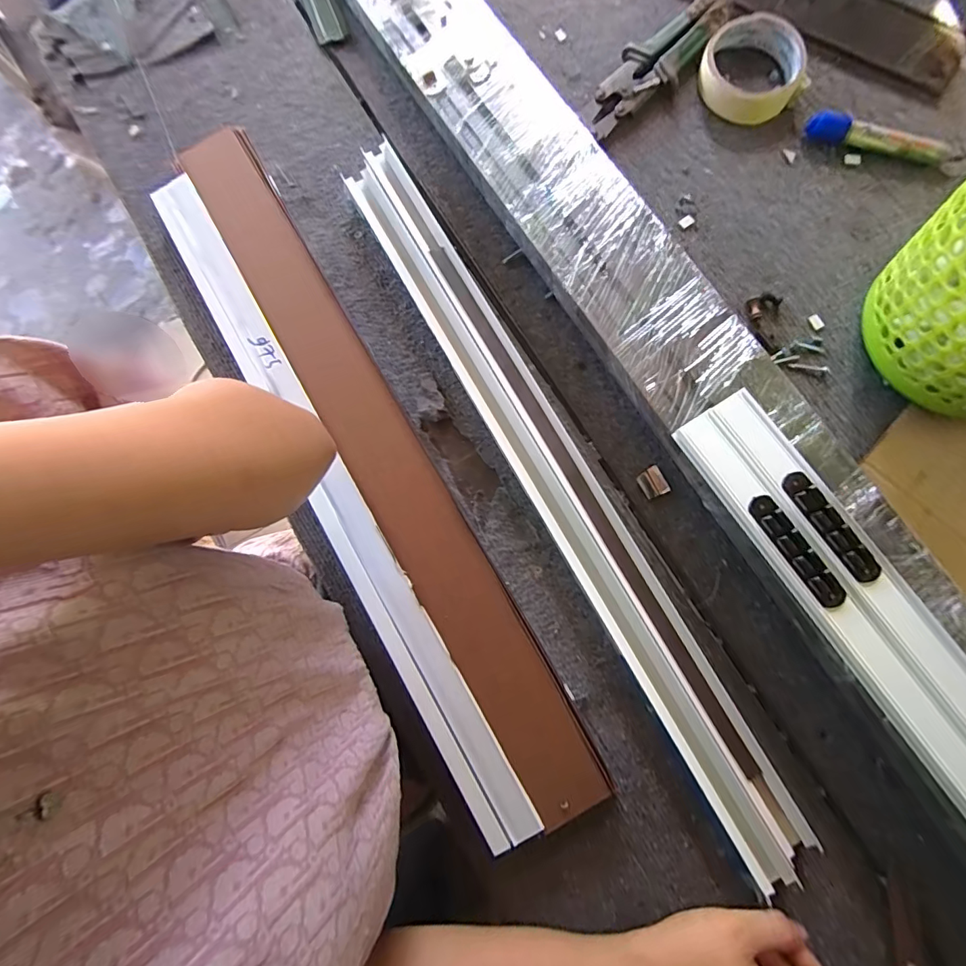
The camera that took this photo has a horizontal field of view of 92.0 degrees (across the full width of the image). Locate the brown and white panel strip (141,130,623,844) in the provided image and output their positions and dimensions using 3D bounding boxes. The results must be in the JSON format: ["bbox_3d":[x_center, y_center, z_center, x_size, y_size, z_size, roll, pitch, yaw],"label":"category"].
[{"bbox_3d":[-0.111,-0.027,0.386,0.107,0.030,0.631,-30,80,-4],"label":"brown and white panel strip"}]

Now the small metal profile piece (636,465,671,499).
[{"bbox_3d":[0.138,0.000,0.377,0.020,0.004,0.023,-29,80,-4],"label":"small metal profile piece"}]

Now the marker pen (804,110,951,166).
[{"bbox_3d":[0.341,-0.298,0.405,0.112,0.021,0.018,22,83,7],"label":"marker pen"}]

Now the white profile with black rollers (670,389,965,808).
[{"bbox_3d":[0.340,0.223,0.265,0.056,0.017,0.660,-33,80,-5],"label":"white profile with black rollers"}]

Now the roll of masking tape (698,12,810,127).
[{"bbox_3d":[0.243,-0.369,0.418,0.090,0.027,0.090,-1,81,4],"label":"roll of masking tape"}]

